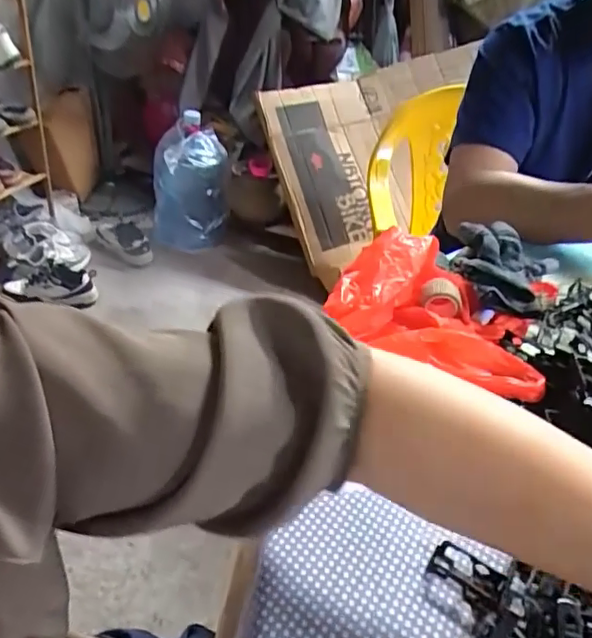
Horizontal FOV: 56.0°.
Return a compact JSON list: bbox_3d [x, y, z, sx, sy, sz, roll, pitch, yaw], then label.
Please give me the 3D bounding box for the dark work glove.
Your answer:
[{"bbox_3d":[0.207,-0.052,0.554,0.095,0.038,0.127,18,37,18],"label":"dark work glove"}]

